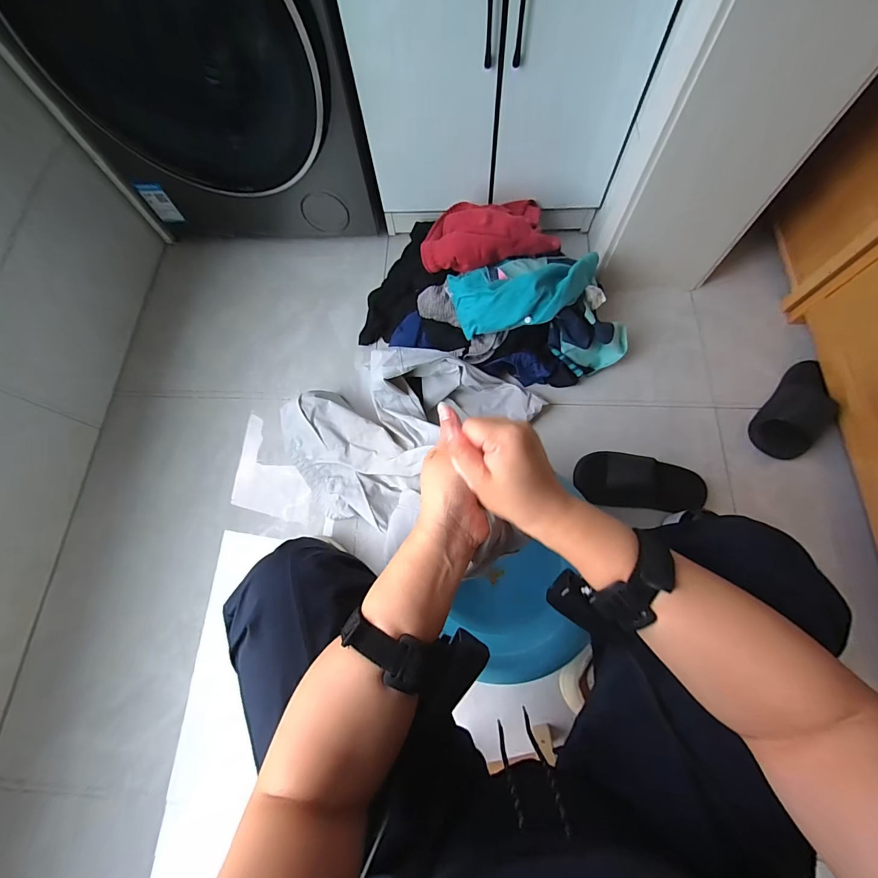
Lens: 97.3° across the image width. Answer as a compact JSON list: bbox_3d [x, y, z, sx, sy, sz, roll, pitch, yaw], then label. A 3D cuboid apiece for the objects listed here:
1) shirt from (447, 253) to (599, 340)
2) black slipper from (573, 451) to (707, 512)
[{"bbox_3d":[0.187,-0.308,0.790,0.311,0.104,0.141,-7,71,0],"label":"shirt"},{"bbox_3d":[0.424,0.094,0.805,0.262,0.082,0.098,10,71,6],"label":"black slipper"}]

